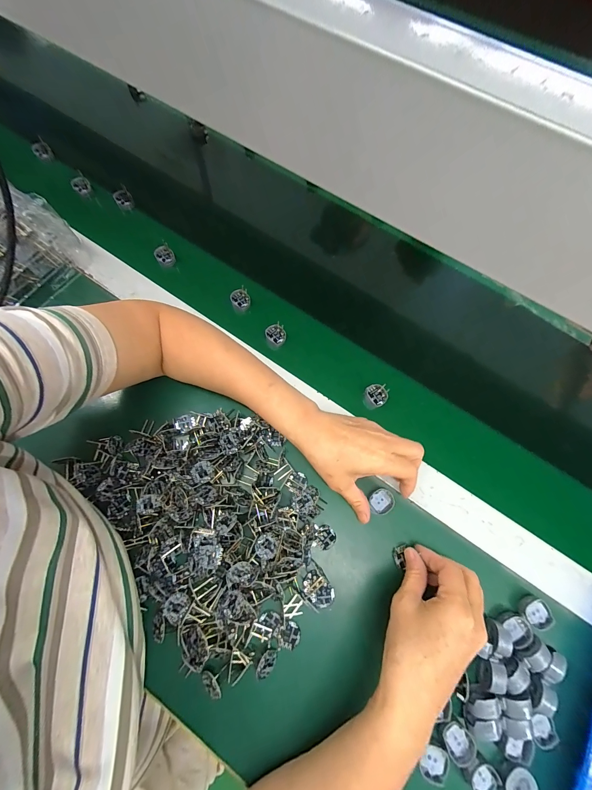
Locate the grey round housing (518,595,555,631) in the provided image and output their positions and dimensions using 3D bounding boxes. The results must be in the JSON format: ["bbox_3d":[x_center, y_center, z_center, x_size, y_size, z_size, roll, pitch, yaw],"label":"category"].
[{"bbox_3d":[0.248,0.225,0.309,0.026,0.010,0.029,-40,74,-17],"label":"grey round housing"}]

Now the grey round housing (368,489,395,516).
[{"bbox_3d":[0.097,0.122,0.342,0.026,0.016,0.026,1,67,-3],"label":"grey round housing"}]

